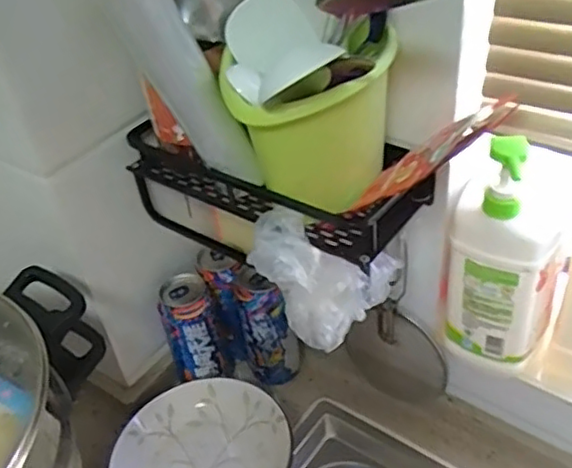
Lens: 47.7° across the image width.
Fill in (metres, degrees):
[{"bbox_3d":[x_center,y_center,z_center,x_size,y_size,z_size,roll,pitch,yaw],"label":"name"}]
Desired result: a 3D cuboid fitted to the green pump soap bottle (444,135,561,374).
[{"bbox_3d":[0.196,0.017,0.598,0.089,0.241,0.077,7,41,17],"label":"green pump soap bottle"}]

